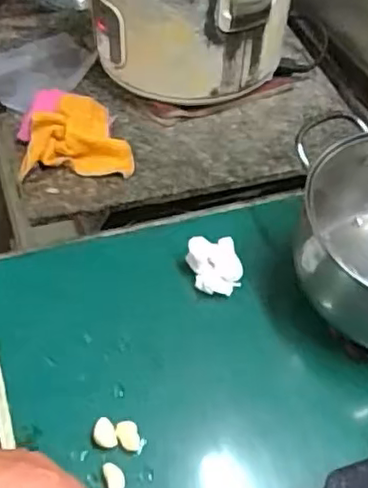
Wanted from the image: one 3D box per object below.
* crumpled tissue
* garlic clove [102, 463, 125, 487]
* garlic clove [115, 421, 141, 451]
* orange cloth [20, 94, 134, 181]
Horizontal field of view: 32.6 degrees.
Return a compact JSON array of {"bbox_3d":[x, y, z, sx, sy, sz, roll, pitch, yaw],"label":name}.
[{"bbox_3d":[0.034,0.023,0.656,0.051,0.030,0.055,-12,53,-13],"label":"crumpled tissue"},{"bbox_3d":[-0.058,0.196,0.528,0.016,0.011,0.025,-12,53,-13],"label":"garlic clove"},{"bbox_3d":[-0.049,0.168,0.550,0.019,0.007,0.025,-13,53,-14],"label":"garlic clove"},{"bbox_3d":[-0.134,-0.141,0.797,0.137,0.046,0.115,0,51,-4],"label":"orange cloth"}]

